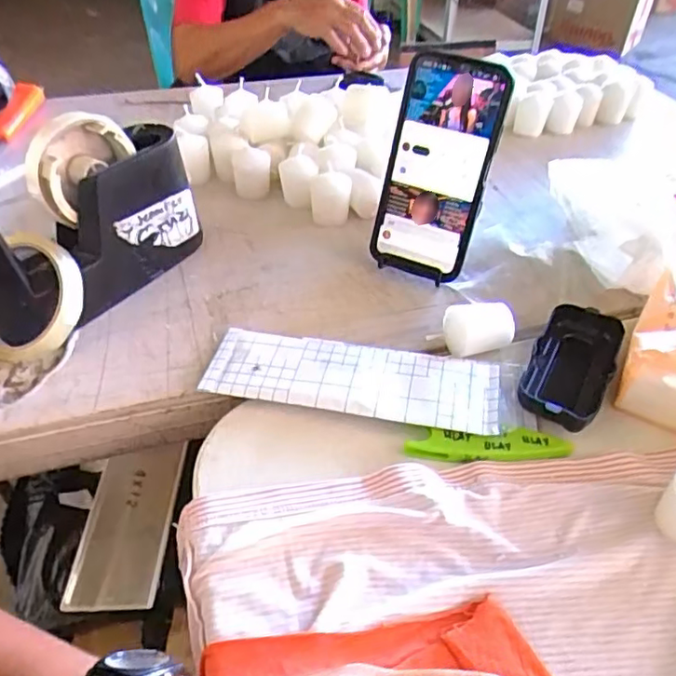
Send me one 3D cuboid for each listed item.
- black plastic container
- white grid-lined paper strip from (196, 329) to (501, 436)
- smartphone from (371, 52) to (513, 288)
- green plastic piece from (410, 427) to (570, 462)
[{"bbox_3d":[0.163,0.019,0.418,0.052,0.023,0.115,21,46,20],"label":"black plastic container"},{"bbox_3d":[0.009,0.026,0.416,0.199,0.006,0.066,7,43,9],"label":"white grid-lined paper strip"},{"bbox_3d":[0.077,-0.129,0.469,0.077,0.164,0.012,20,26,17],"label":"smartphone"},{"bbox_3d":[0.096,0.069,0.380,0.103,0.004,0.021,0,66,1],"label":"green plastic piece"}]

